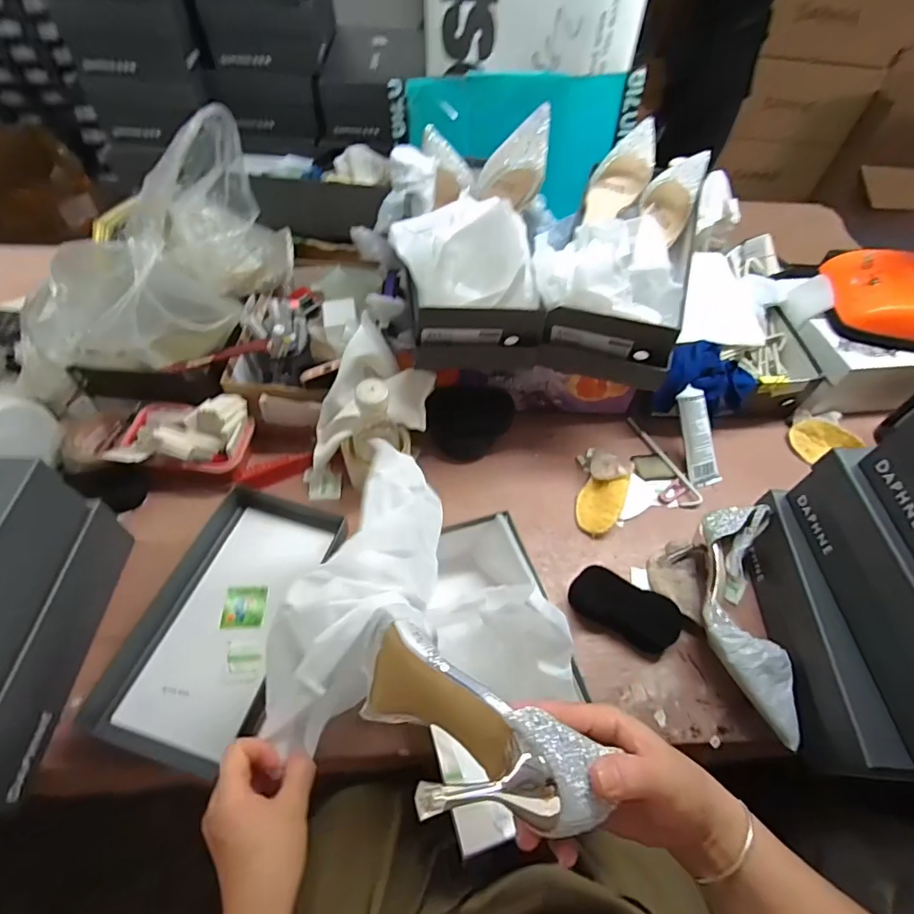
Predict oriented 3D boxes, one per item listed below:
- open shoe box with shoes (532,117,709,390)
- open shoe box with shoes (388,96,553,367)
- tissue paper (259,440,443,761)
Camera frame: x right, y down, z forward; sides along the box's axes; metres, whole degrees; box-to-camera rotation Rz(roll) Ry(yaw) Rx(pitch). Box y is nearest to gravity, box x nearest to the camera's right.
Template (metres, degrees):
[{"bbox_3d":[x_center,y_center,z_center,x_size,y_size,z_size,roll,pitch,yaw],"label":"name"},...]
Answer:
[{"bbox_3d":[0.217,-0.294,0.637,0.184,0.133,0.324,16,68,8],"label":"open shoe box with shoes"},{"bbox_3d":[0.021,-0.294,0.605,0.199,0.222,0.294,5,71,1],"label":"open shoe box with shoes"},{"bbox_3d":[-0.083,0.119,0.472,0.106,0.093,0.277,19,58,10],"label":"tissue paper"}]

